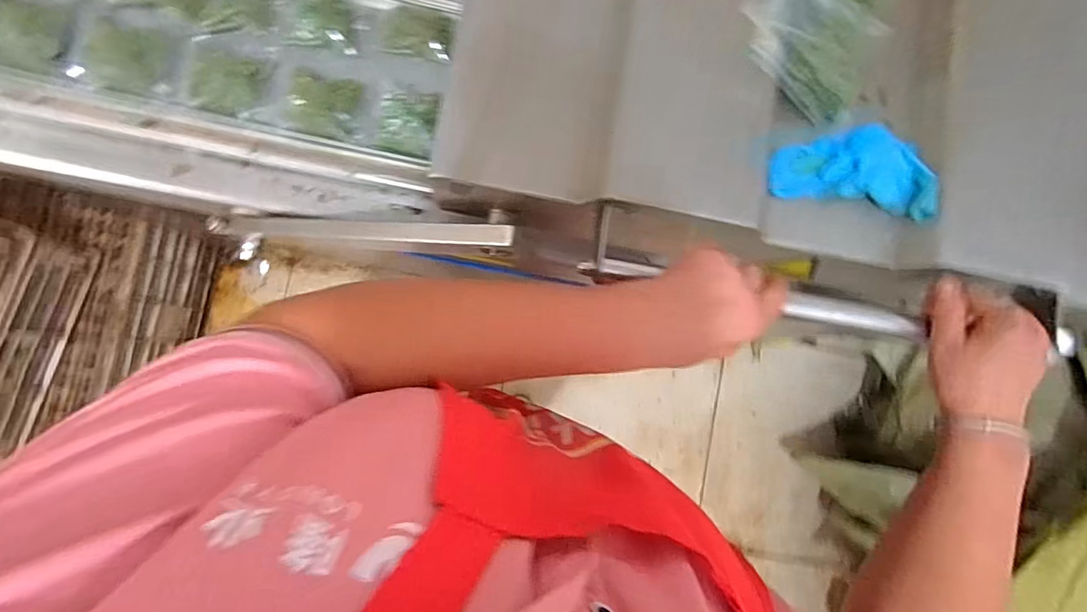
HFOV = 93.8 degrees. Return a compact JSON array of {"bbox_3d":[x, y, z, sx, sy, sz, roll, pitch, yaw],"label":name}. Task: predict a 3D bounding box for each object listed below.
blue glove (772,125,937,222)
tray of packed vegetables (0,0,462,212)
[{"bbox_3d":[0.258,-0.120,0.424,0.130,0.025,0.073,9,84,-6],"label":"blue glove"},{"bbox_3d":[-0.403,-0.282,0.569,0.577,0.077,0.306,12,84,-6],"label":"tray of packed vegetables"}]

